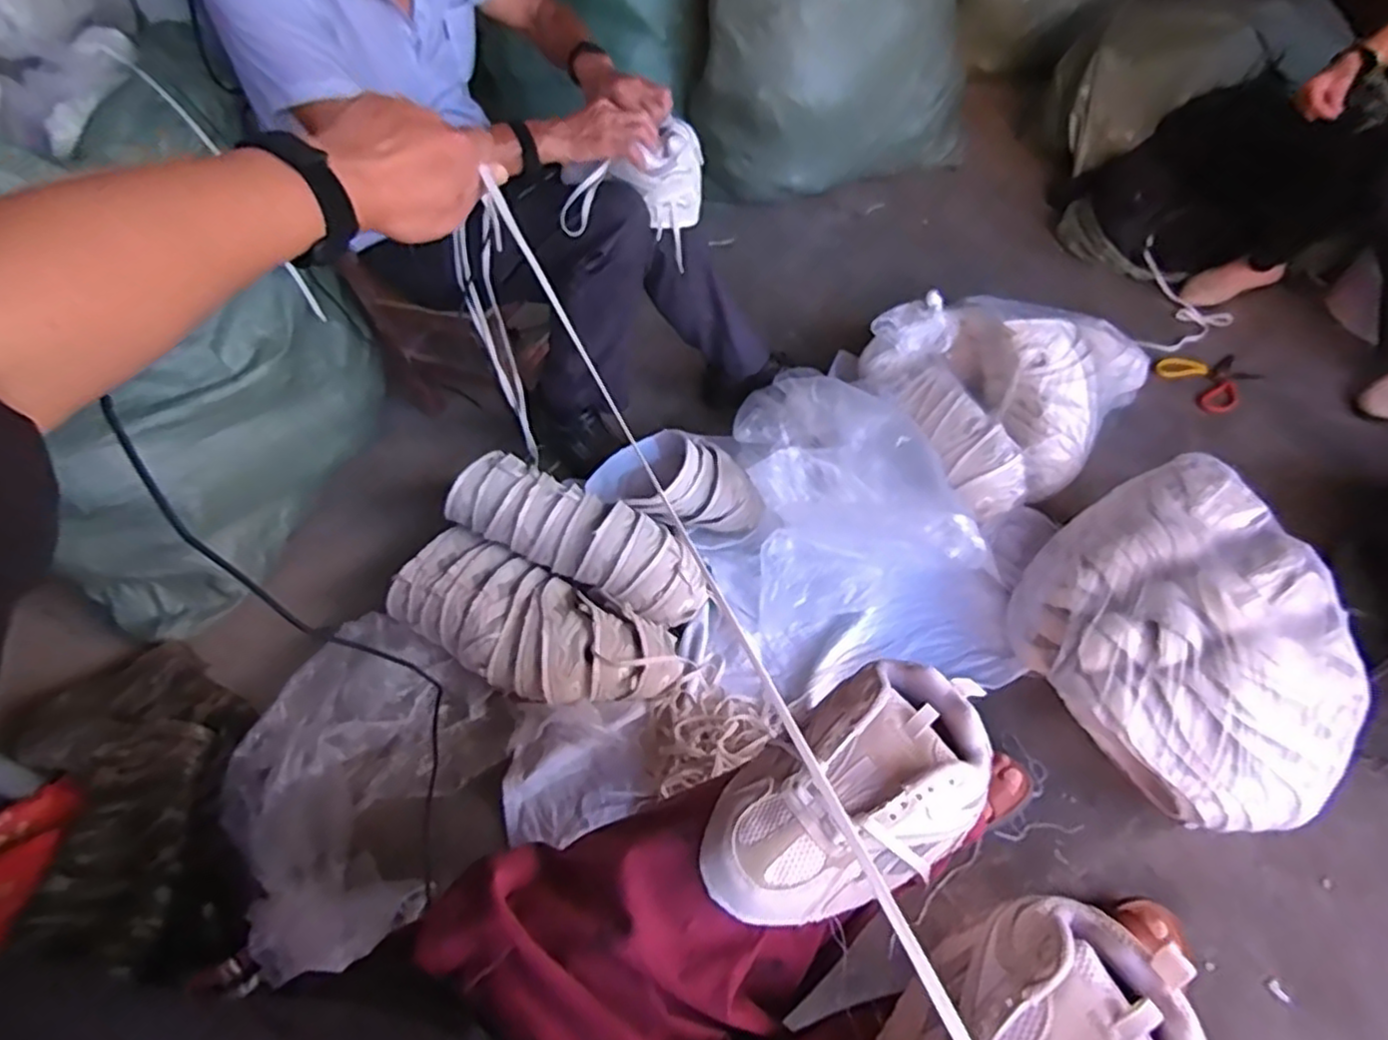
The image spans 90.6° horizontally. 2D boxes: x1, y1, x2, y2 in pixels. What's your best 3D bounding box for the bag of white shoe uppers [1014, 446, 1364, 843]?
[{"bbox_3d":[0.679,0.155,0.951,0.432,0.177,0.400,-35,59,-21],"label":"bag of white shoe uppers"}]

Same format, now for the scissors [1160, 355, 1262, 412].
[{"bbox_3d":[1.045,-0.287,1.378,0.161,0.019,0.161,-2,53,2],"label":"scissors"}]

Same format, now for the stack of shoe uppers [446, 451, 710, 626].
[{"bbox_3d":[-0.180,0.029,1.080,0.417,0.115,0.122,21,57,18],"label":"stack of shoe uppers"}]

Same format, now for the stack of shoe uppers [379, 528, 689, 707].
[{"bbox_3d":[-0.243,0.150,1.021,0.441,0.082,0.190,21,57,18],"label":"stack of shoe uppers"}]

